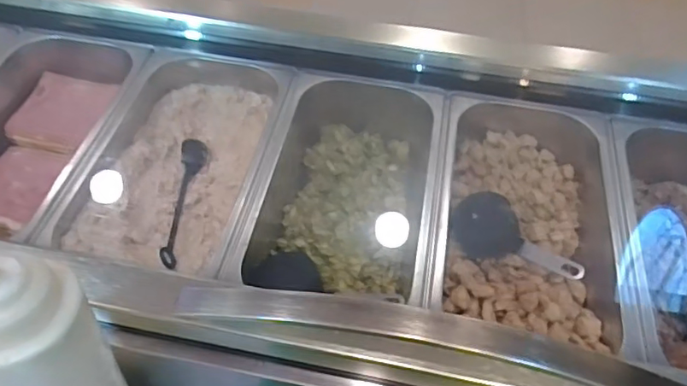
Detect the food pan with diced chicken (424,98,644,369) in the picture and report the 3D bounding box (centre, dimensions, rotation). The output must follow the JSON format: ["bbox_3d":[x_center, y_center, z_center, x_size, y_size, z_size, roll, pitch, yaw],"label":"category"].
[{"bbox_3d":[0.181,0.021,0.557,0.172,0.085,0.293,9,45,5],"label":"food pan with diced chicken"}]

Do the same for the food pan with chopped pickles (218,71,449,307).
[{"bbox_3d":[0.008,-0.008,0.581,0.174,0.097,0.305,9,45,6],"label":"food pan with chopped pickles"}]

